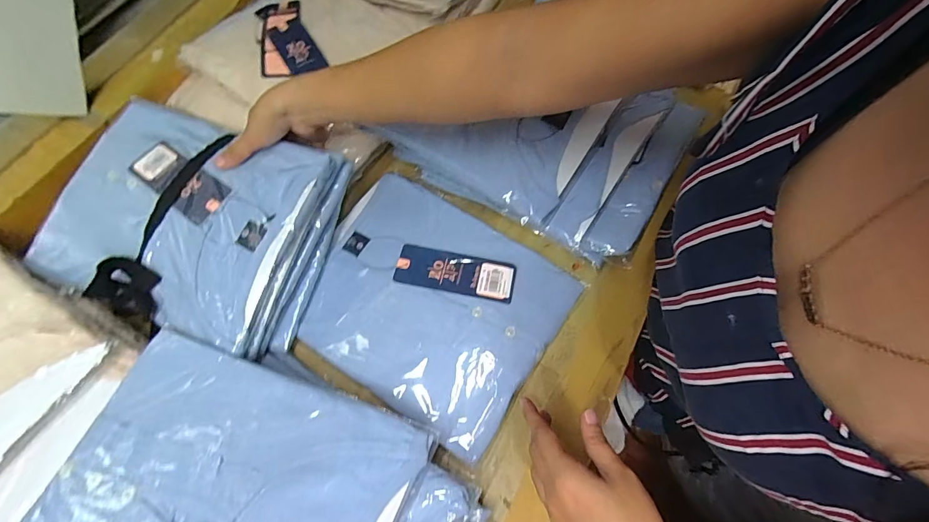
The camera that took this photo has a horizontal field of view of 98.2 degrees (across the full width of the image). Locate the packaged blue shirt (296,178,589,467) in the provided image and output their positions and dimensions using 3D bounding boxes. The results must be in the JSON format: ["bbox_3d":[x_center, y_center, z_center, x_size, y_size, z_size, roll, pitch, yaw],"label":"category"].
[{"bbox_3d":[-0.037,0.033,0.412,0.247,0.030,0.211,30,71,14],"label":"packaged blue shirt"}]

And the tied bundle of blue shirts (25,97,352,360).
[{"bbox_3d":[-0.277,-0.044,0.409,0.268,0.072,0.212,16,68,9],"label":"tied bundle of blue shirts"}]

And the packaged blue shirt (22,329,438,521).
[{"bbox_3d":[-0.182,0.182,0.280,0.257,0.028,0.217,17,68,9],"label":"packaged blue shirt"}]

